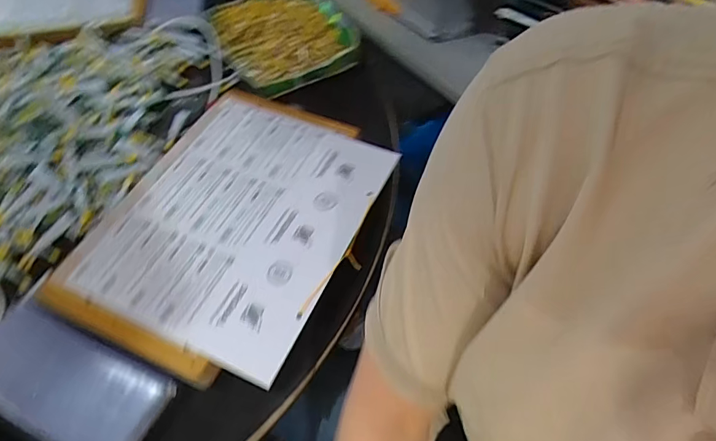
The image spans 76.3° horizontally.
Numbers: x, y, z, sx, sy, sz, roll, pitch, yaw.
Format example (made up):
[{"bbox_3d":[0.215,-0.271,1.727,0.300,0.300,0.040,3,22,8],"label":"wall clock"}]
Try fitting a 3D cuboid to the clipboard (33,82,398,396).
[{"bbox_3d":[-0.145,-0.009,0.544,0.285,0.018,0.347,19,58,14],"label":"clipboard"}]

